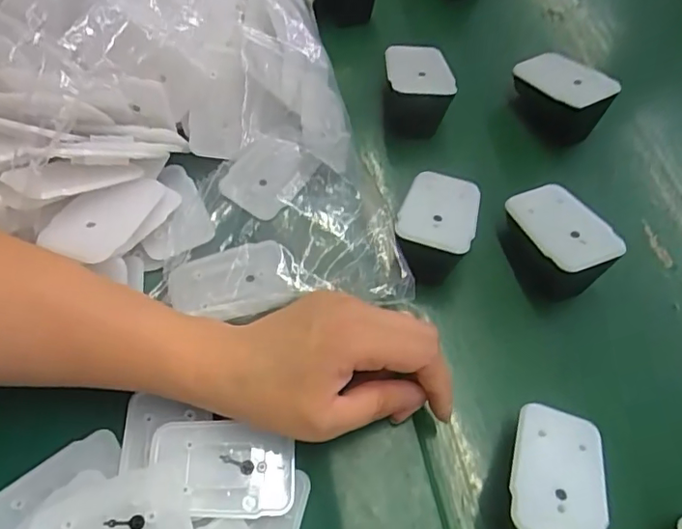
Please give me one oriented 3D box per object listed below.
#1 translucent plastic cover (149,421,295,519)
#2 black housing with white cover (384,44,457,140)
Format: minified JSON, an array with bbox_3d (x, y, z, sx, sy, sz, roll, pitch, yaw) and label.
[{"bbox_3d":[-0.057,0.100,0.274,0.068,0.004,0.044,5,62,-11],"label":"translucent plastic cover"},{"bbox_3d":[0.053,-0.130,0.407,0.050,0.045,0.063,3,61,-1],"label":"black housing with white cover"}]

